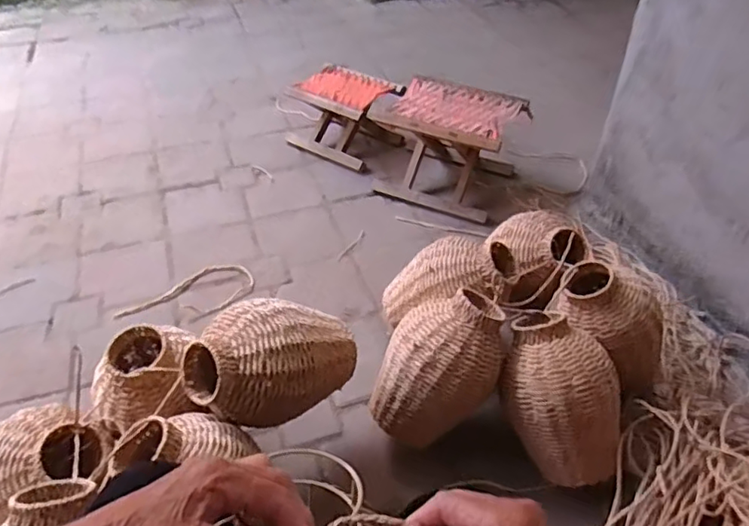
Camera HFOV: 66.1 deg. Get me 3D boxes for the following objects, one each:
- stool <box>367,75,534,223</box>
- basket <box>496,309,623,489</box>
[{"bbox_3d":[0.191,-0.299,1.499,0.337,0.231,0.270,14,43,13],"label":"stool"},{"bbox_3d":[0.293,0.213,0.908,0.171,0.256,0.160,-17,18,7],"label":"basket"}]

